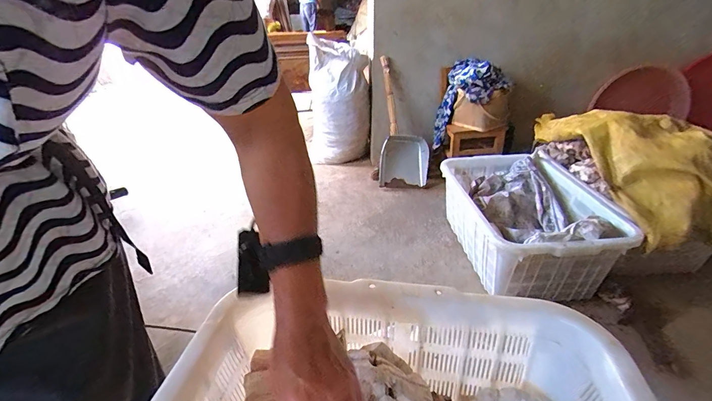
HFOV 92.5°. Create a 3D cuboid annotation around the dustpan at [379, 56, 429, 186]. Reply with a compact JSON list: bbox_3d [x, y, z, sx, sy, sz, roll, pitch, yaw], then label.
[{"bbox_3d":[0.198,-0.405,1.850,0.265,0.688,0.152,-15,3,-20],"label":"dustpan"}]

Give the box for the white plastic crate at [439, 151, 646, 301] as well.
[{"bbox_3d":[0.630,0.053,1.302,0.471,0.234,0.671,-4,30,-2],"label":"white plastic crate"}]

